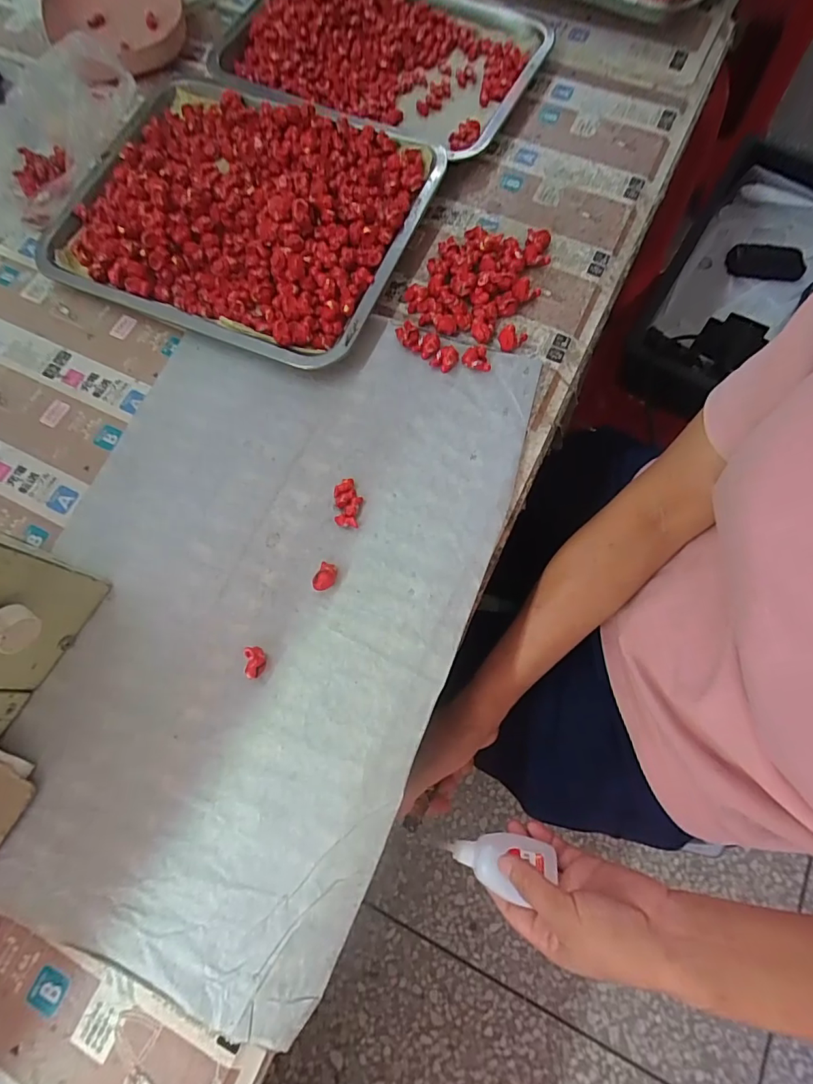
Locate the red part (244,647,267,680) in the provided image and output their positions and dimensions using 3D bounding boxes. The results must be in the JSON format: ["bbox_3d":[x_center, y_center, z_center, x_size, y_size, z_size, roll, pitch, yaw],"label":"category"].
[{"bbox_3d":[-0.101,0.081,0.320,0.012,0.014,0.020,-7,71,-2],"label":"red part"}]

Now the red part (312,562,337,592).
[{"bbox_3d":[-0.057,0.026,0.336,0.014,0.013,0.020,29,74,10],"label":"red part"}]

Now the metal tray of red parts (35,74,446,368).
[{"bbox_3d":[-0.152,-0.305,0.436,0.322,0.043,0.265,22,73,8],"label":"metal tray of red parts"}]

